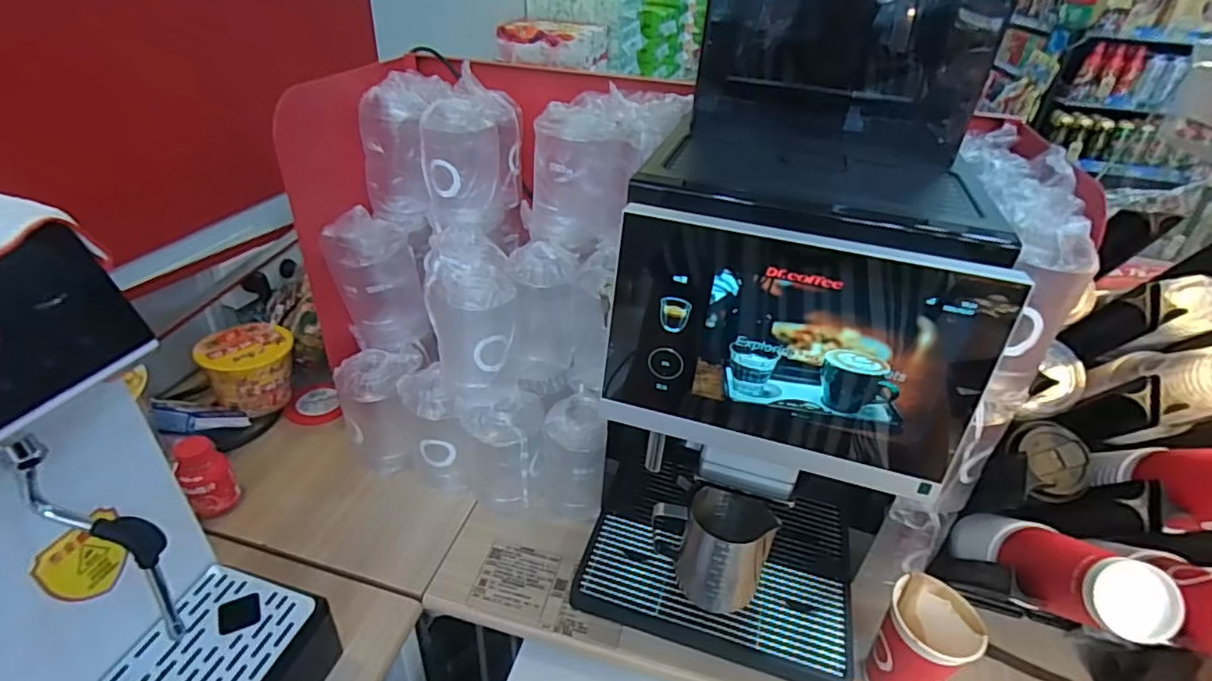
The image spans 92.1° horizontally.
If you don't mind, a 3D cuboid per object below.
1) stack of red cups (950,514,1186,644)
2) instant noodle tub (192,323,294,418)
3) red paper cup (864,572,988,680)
[{"bbox_3d":[0.439,0.225,0.591,0.073,0.073,0.263,12,-9,12],"label":"stack of red cups"},{"bbox_3d":[-0.568,0.045,0.941,0.125,0.111,0.136,3,34,-2],"label":"instant noodle tub"},{"bbox_3d":[0.323,0.326,0.612,0.085,0.127,0.083,3,34,-2],"label":"red paper cup"}]

